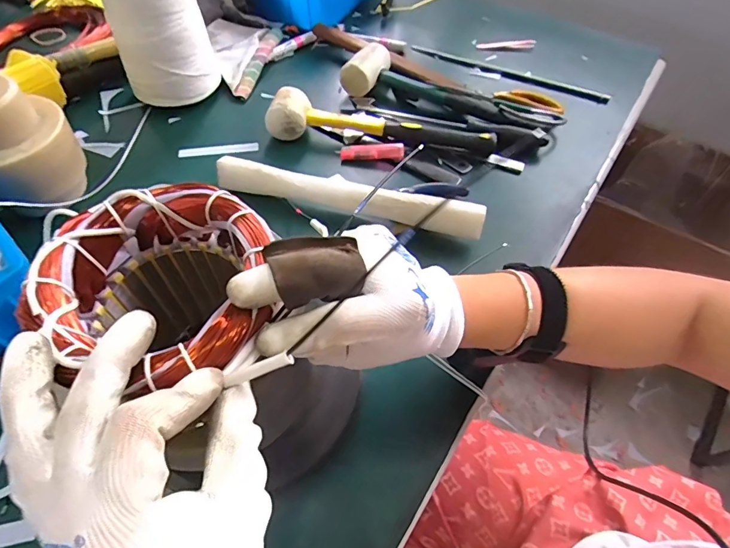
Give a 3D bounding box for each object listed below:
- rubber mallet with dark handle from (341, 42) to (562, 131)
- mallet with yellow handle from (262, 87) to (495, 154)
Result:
[{"bbox_3d":[0.113,-0.240,0.588,0.293,0.050,0.074,21,57,14],"label":"rubber mallet with dark handle"},{"bbox_3d":[0.021,-0.189,0.553,0.284,0.049,0.056,5,55,1],"label":"mallet with yellow handle"}]

